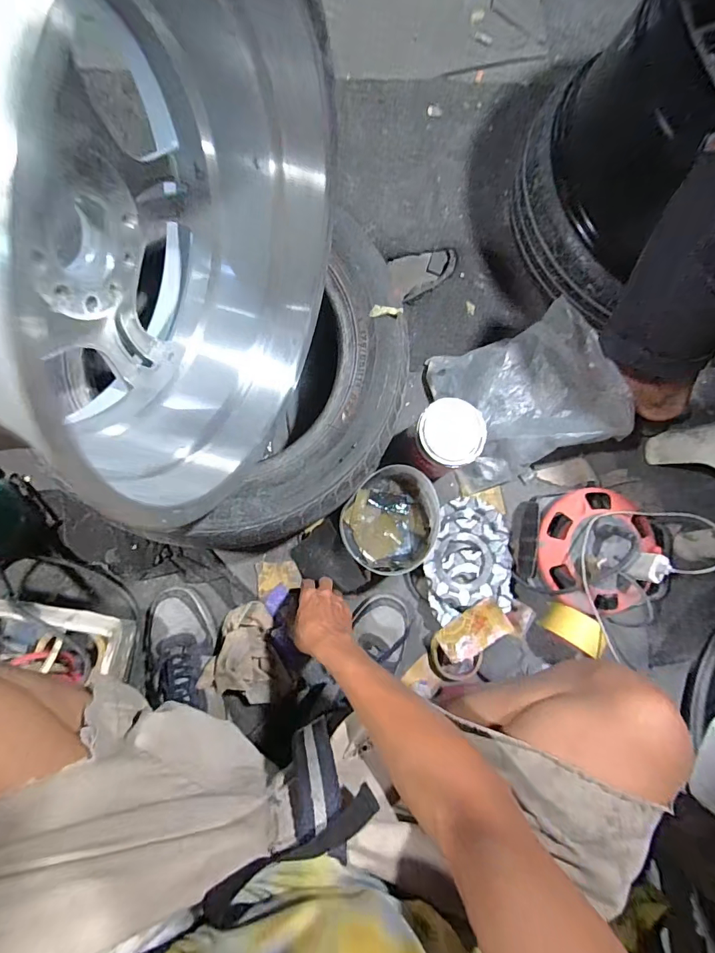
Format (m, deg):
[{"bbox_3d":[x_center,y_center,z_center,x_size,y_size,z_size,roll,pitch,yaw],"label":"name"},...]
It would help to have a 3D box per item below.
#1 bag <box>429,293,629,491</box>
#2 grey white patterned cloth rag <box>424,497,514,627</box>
[{"bbox_3d":[0.284,-0.135,0.737,0.296,0.079,0.244,-23,84,9],"label":"bag"},{"bbox_3d":[0.182,0.133,0.715,0.148,0.044,0.187,-7,84,-8],"label":"grey white patterned cloth rag"}]

